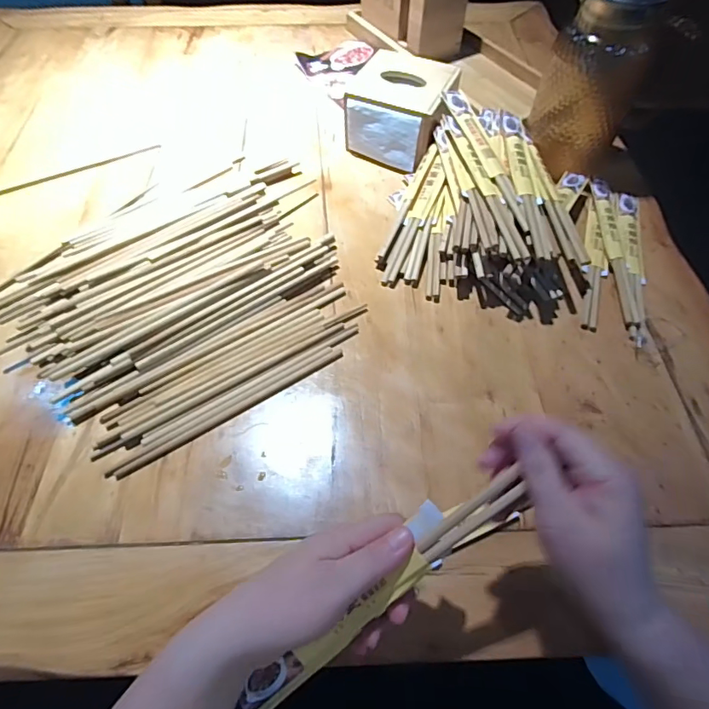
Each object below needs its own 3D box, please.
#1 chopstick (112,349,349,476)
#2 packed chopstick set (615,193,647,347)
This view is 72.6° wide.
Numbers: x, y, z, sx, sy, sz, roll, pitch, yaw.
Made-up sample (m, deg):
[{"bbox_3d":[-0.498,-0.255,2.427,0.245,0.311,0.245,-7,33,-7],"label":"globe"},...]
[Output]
[{"bbox_3d":[-0.112,0.053,0.465,0.234,0.006,0.008,-29,61,-19],"label":"chopstick"},{"bbox_3d":[0.332,-0.113,0.574,0.034,0.014,0.250,11,56,7],"label":"packed chopstick set"}]

